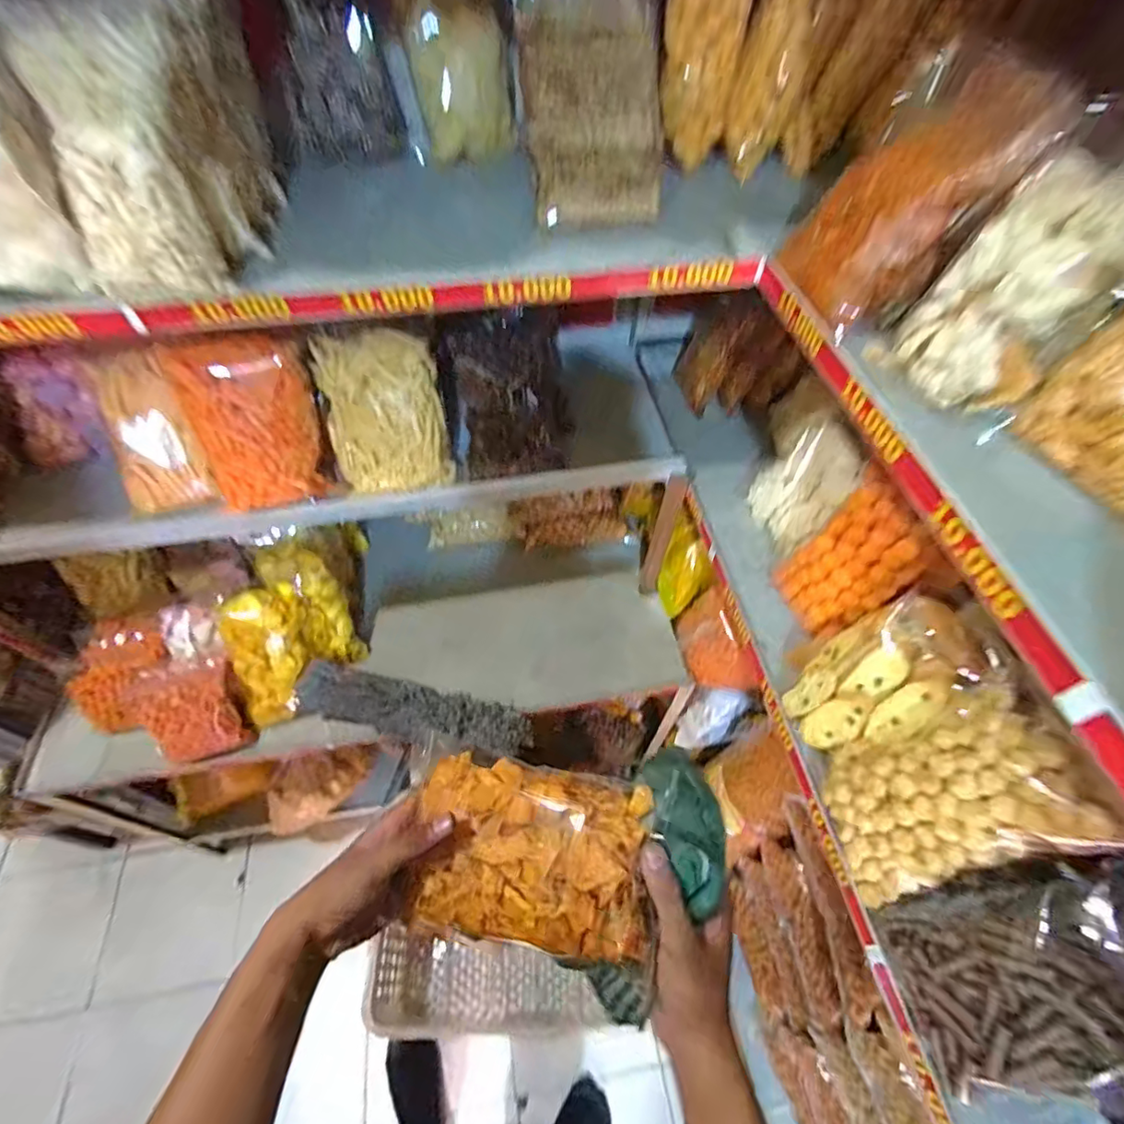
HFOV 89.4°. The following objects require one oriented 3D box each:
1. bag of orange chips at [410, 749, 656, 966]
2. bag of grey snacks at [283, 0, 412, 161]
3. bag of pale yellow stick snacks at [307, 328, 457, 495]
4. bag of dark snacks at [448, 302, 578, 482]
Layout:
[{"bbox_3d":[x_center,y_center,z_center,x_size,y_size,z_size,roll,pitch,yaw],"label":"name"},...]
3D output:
[{"bbox_3d":[-0.028,0.216,0.413,0.201,0.094,0.126,13,54,9],"label":"bag of orange chips"},{"bbox_3d":[-0.262,-0.576,0.657,0.135,0.175,0.038,-11,54,-8],"label":"bag of grey snacks"},{"bbox_3d":[-0.247,-0.206,0.790,0.151,0.209,0.048,-8,19,-2],"label":"bag of pale yellow stick snacks"},{"bbox_3d":[-0.068,-0.244,0.830,0.163,0.221,0.057,-10,19,-9],"label":"bag of dark snacks"}]

